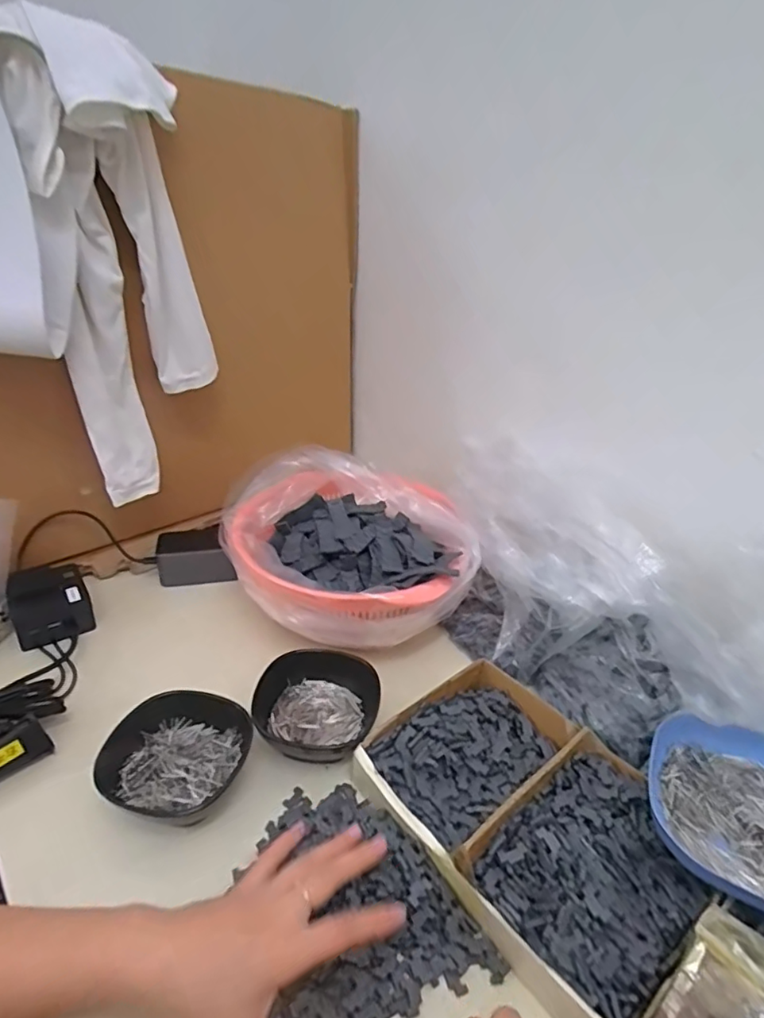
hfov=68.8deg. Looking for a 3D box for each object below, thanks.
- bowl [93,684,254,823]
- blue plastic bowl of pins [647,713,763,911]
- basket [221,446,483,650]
[{"bbox_3d":[-0.163,0.205,0.463,0.100,0.049,0.108,3,29,-2],"label":"bowl"},{"bbox_3d":[0.277,0.214,0.405,0.146,0.032,0.141,3,29,-2],"label":"blue plastic bowl of pins"},{"bbox_3d":[-0.041,0.049,0.622,0.285,0.121,0.213,13,30,16],"label":"basket"}]

